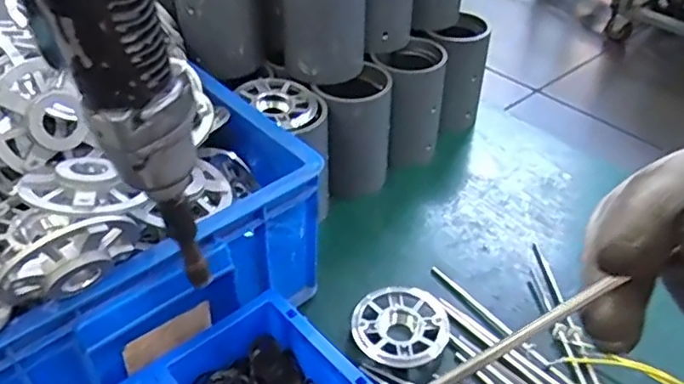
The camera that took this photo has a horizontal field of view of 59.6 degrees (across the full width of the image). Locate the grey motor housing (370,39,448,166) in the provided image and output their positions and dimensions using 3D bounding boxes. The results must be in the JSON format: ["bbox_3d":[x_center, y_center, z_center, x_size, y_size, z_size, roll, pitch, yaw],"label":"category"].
[{"bbox_3d":[0.071,-0.094,0.647,0.071,0.117,0.082,10,41,11],"label":"grey motor housing"}]

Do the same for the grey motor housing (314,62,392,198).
[{"bbox_3d":[0.013,-0.061,0.613,0.074,0.114,0.070,-7,41,-8],"label":"grey motor housing"}]

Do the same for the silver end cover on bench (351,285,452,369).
[{"bbox_3d":[0.049,0.112,0.496,0.081,0.016,0.071,-8,41,-9],"label":"silver end cover on bench"}]

